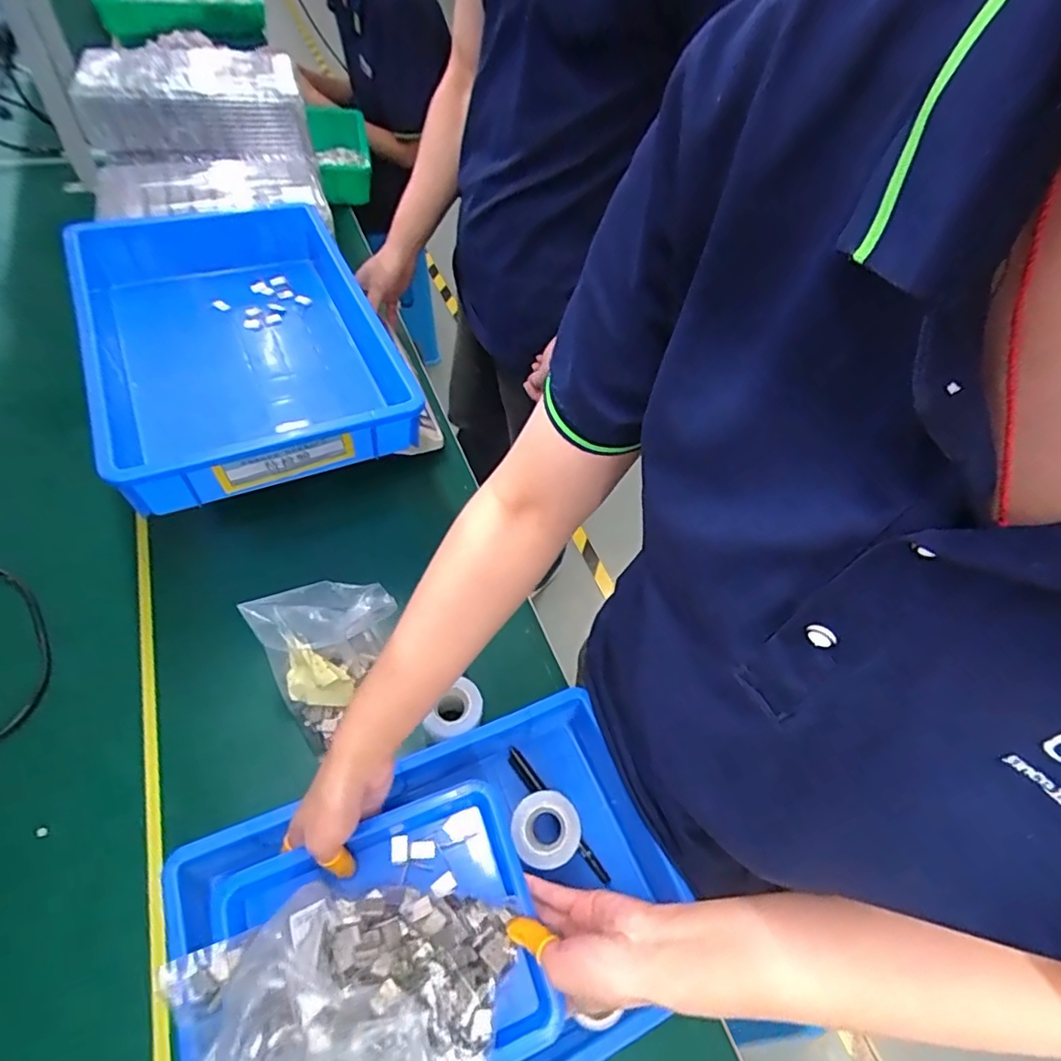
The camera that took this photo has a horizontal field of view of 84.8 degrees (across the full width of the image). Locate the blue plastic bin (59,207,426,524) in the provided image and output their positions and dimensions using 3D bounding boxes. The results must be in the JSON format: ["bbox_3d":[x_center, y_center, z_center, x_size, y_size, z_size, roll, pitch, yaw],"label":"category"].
[{"bbox_3d":[-0.322,-0.223,0.678,0.308,0.099,0.449,-21,56,-19],"label":"blue plastic bin"}]

